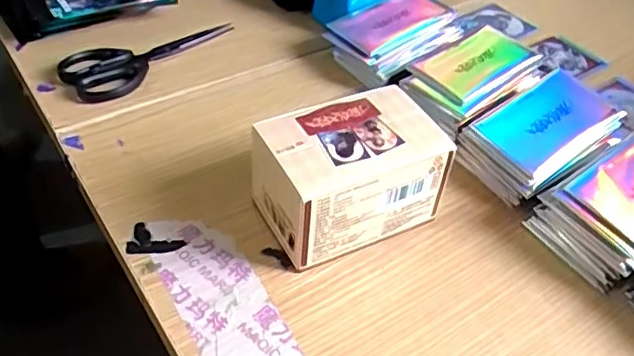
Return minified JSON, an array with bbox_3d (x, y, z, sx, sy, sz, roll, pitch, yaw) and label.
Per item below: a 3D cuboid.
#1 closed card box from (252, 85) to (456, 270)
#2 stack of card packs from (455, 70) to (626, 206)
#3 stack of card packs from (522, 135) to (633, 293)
[{"bbox_3d":[0.019,-0.001,0.363,0.103,0.070,0.068,-17,48,-22],"label":"closed card box"},{"bbox_3d":[0.157,-0.028,0.420,0.103,0.044,0.071,-29,53,-31],"label":"stack of card packs"},{"bbox_3d":[0.199,0.018,0.377,0.107,0.047,0.067,-23,51,-27],"label":"stack of card packs"}]

